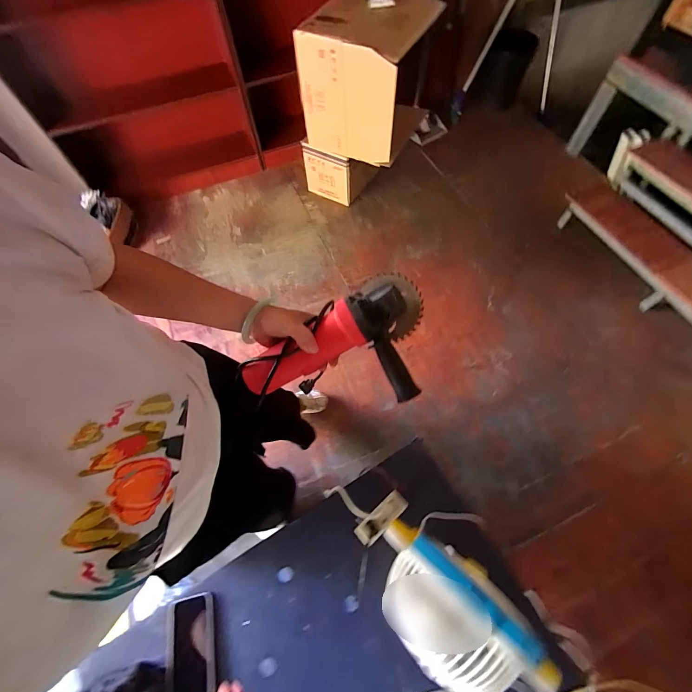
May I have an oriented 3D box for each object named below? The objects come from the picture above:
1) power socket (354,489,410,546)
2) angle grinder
[{"bbox_3d":[0.073,0.349,0.665,0.118,0.029,0.044,-38,69,-15],"label":"power socket"},{"bbox_3d":[-0.010,0.011,0.447,0.269,0.082,0.162,-22,66,3],"label":"angle grinder"}]

